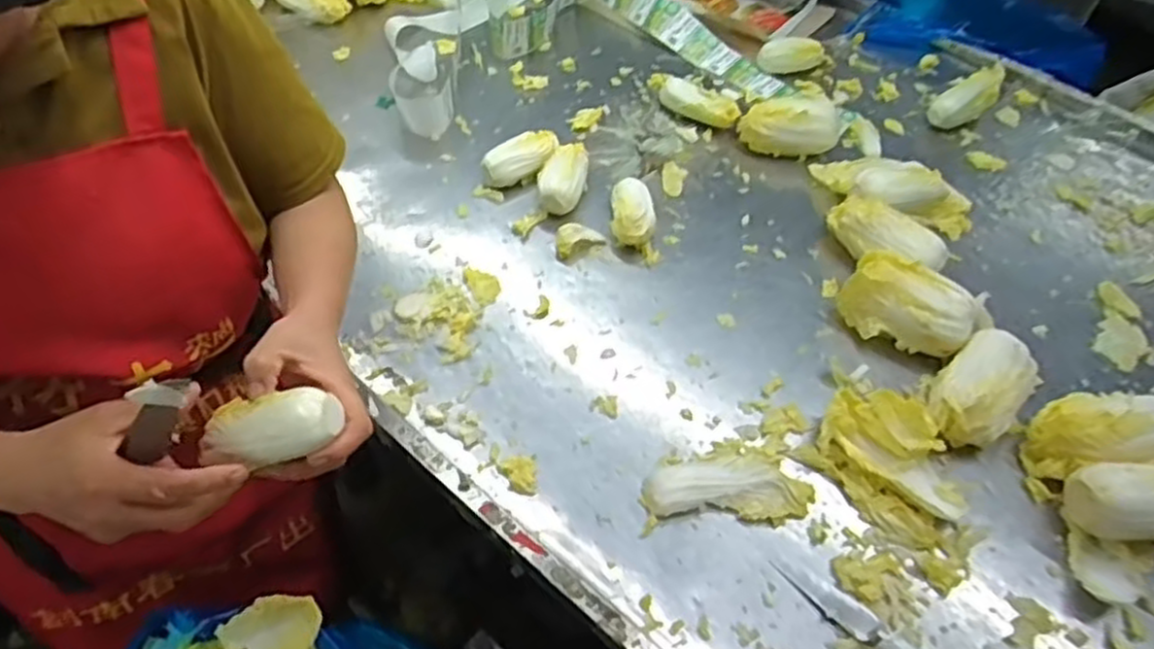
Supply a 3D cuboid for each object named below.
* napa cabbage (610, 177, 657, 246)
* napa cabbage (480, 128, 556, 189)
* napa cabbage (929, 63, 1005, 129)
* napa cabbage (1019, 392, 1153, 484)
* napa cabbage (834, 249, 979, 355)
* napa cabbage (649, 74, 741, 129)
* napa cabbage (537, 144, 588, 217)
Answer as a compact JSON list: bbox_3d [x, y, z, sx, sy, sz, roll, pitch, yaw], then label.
[{"bbox_3d":[0.070,-0.138,0.948,0.054,0.048,0.094,1,53,-4],"label":"napa cabbage"},{"bbox_3d":[-0.069,-0.215,0.991,0.115,0.042,0.057,-25,59,-22],"label":"napa cabbage"},{"bbox_3d":[0.589,-0.338,1.141,0.151,0.053,0.060,-34,62,-26],"label":"napa cabbage"},{"bbox_3d":[0.536,0.116,0.777,0.136,0.071,0.070,2,53,-3],"label":"napa cabbage"},{"bbox_3d":[0.374,-0.022,0.868,0.144,0.072,0.091,22,54,11],"label":"napa cabbage"},{"bbox_3d":[0.159,-0.325,1.101,0.157,0.041,0.040,39,59,22],"label":"napa cabbage"},{"bbox_3d":[-0.018,-0.185,0.971,0.061,0.045,0.108,8,53,1],"label":"napa cabbage"}]

